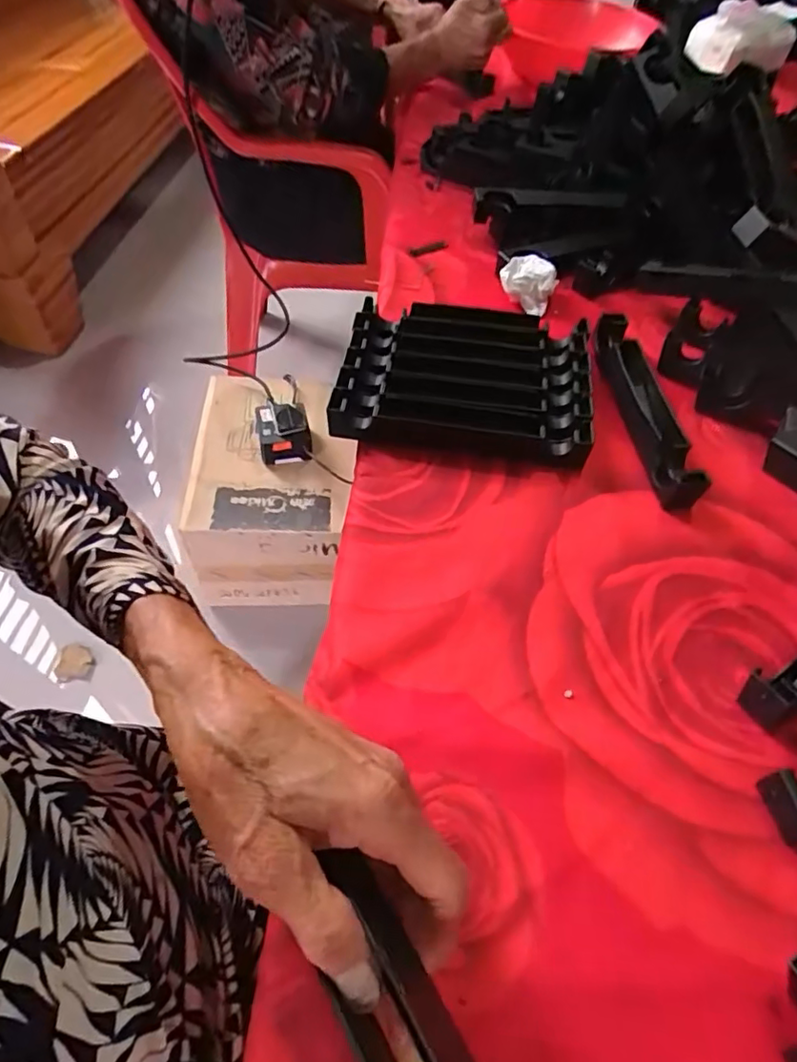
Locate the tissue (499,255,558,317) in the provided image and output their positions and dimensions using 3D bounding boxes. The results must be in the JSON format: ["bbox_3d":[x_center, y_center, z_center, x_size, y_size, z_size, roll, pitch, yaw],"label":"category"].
[{"bbox_3d":[0.128,-0.246,0.569,0.052,0.030,0.039,35,58,22],"label":"tissue"}]

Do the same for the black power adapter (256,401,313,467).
[{"bbox_3d":[-0.165,-0.140,0.835,0.072,0.052,0.085,-10,55,-11],"label":"black power adapter"}]

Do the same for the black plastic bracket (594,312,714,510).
[{"bbox_3d":[0.200,-0.105,0.471,0.034,0.029,0.197,-4,52,-7],"label":"black plastic bracket"}]

